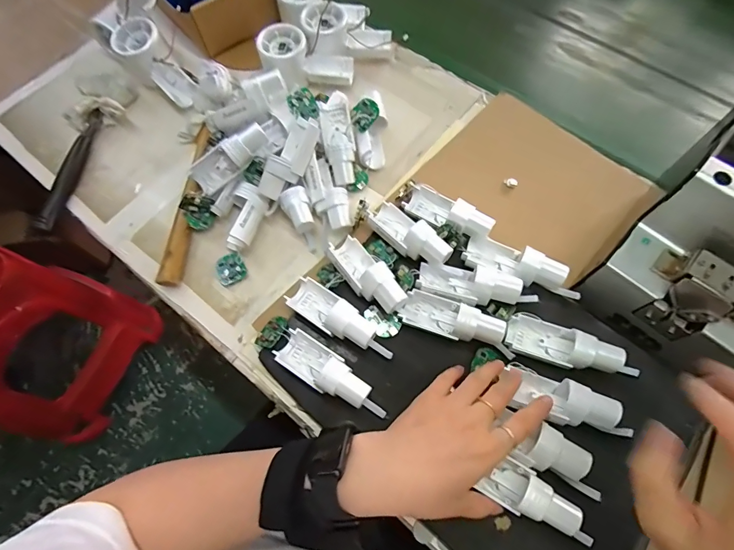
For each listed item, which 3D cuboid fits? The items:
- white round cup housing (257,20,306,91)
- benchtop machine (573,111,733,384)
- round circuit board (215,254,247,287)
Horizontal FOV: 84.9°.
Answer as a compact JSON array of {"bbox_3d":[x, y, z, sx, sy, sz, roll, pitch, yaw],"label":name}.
[{"bbox_3d":[-0.104,-0.274,0.502,0.057,0.047,0.059,-14,68,-5],"label":"white round cup housing"},{"bbox_3d":[0.295,-0.031,0.335,0.134,0.135,0.183,39,73,15],"label":"benchtop machine"},{"bbox_3d":[-0.145,-0.006,0.425,0.030,0.008,0.032,0,68,1],"label":"round circuit board"}]

